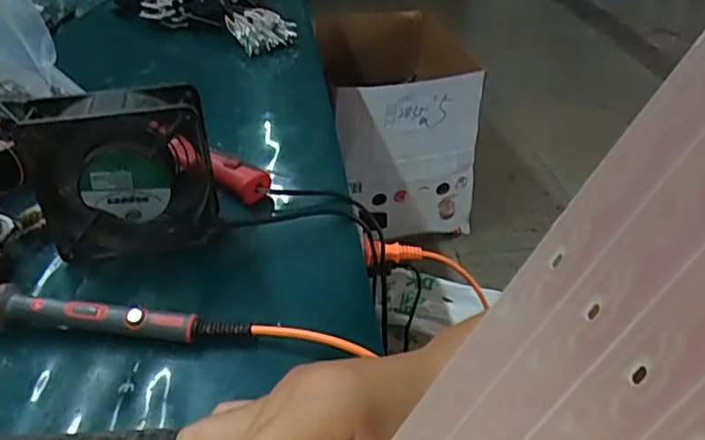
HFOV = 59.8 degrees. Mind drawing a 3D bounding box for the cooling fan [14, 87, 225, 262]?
[{"bbox_3d":[-0.164,-0.034,0.450,0.119,0.115,0.043,-5,36,-4],"label":"cooling fan"}]

